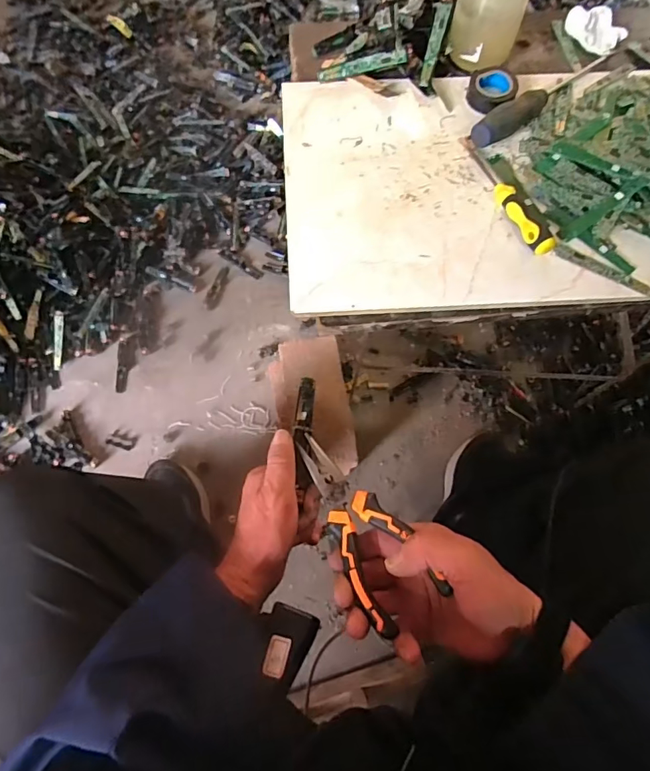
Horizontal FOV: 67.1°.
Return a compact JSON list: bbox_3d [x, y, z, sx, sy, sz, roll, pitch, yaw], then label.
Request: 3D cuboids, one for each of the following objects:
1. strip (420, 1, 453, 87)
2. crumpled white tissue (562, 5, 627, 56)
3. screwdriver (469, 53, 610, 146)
[{"bbox_3d":[0.120,-0.374,0.536,0.017,0.011,0.100,14,87,2],"label":"strip"},{"bbox_3d":[0.316,-0.420,0.576,0.054,0.024,0.066,-41,75,-16],"label":"crumpled white tissue"},{"bbox_3d":[0.235,-0.305,0.515,0.209,0.033,0.026,-36,73,-15],"label":"screwdriver"}]

